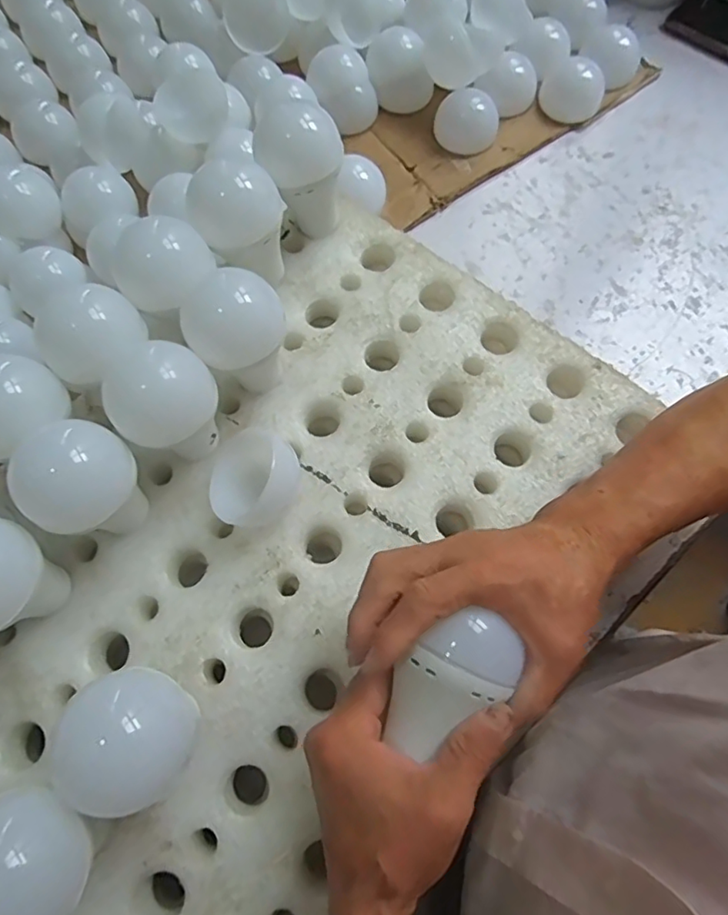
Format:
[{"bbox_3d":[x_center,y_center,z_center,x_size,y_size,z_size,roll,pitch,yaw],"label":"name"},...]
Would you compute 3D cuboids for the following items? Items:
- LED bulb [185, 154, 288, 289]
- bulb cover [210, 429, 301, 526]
[{"bbox_3d":[-0.088,-0.165,0.424,0.064,0.096,0.063,0,70,0],"label":"LED bulb"},{"bbox_3d":[-0.076,0.013,0.380,0.061,0.045,0.061,39,75,13],"label":"bulb cover"}]

